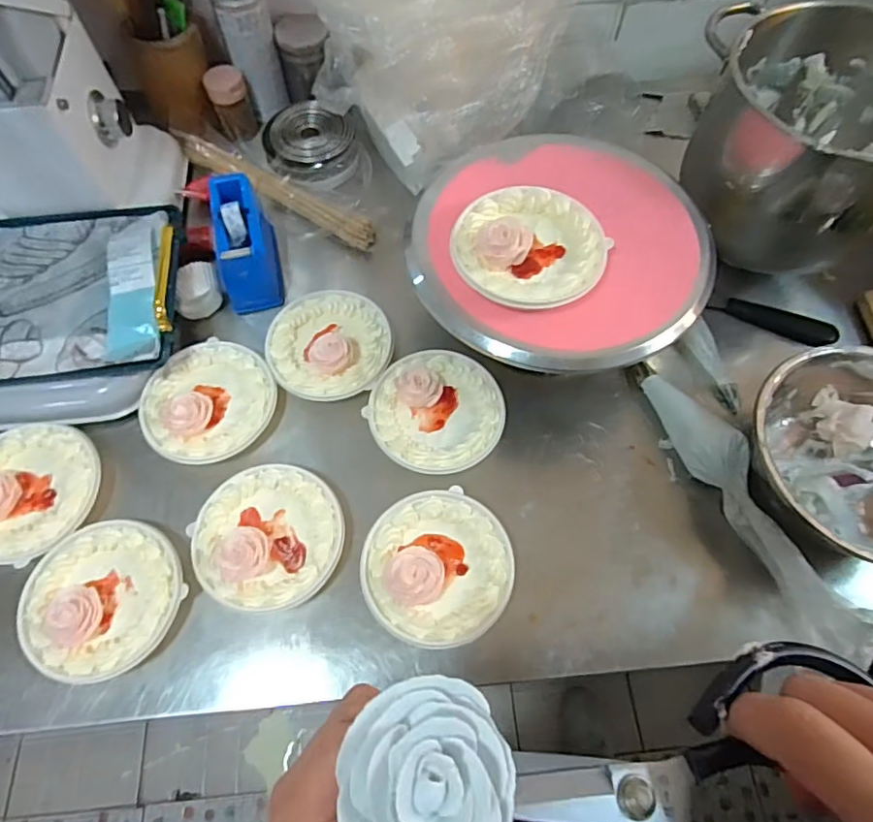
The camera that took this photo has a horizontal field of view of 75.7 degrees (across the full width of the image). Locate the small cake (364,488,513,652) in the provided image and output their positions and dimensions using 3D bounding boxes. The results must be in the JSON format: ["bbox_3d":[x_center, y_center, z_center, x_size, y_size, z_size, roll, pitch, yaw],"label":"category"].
[{"bbox_3d":[0.001,0.140,0.517,0.134,0.041,0.137,12,64,5],"label":"small cake"}]

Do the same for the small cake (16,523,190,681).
[{"bbox_3d":[-0.300,0.164,0.502,0.134,0.034,0.129,0,64,0],"label":"small cake"}]

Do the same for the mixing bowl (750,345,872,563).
[{"bbox_3d":[0.394,0.052,0.540,0.199,0.106,0.202,0,64,0],"label":"mixing bowl"}]

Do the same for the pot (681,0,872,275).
[{"bbox_3d":[0.391,-0.279,0.586,0.231,0.197,0.230,0,64,0],"label":"pot"}]

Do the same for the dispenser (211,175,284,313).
[{"bbox_3d":[-0.217,-0.193,0.652,0.070,0.088,0.135,-11,65,-6],"label":"dispenser"}]

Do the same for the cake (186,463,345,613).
[{"bbox_3d":[-0.159,0.114,0.528,0.131,0.043,0.134,0,64,0],"label":"cake"}]

